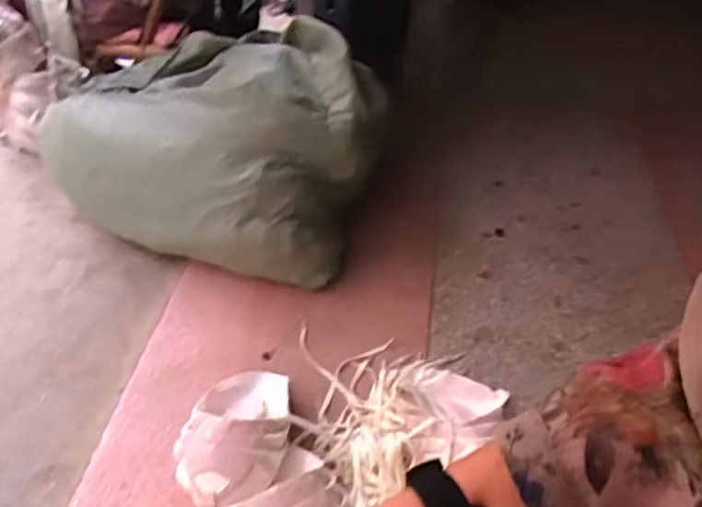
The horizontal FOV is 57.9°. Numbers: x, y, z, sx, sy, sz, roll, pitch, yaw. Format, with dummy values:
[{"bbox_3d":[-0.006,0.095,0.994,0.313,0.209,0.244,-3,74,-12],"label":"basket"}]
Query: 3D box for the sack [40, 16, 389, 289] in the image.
[{"bbox_3d":[-0.270,-0.252,1.310,0.661,0.311,0.465,12,43,11],"label":"sack"}]

